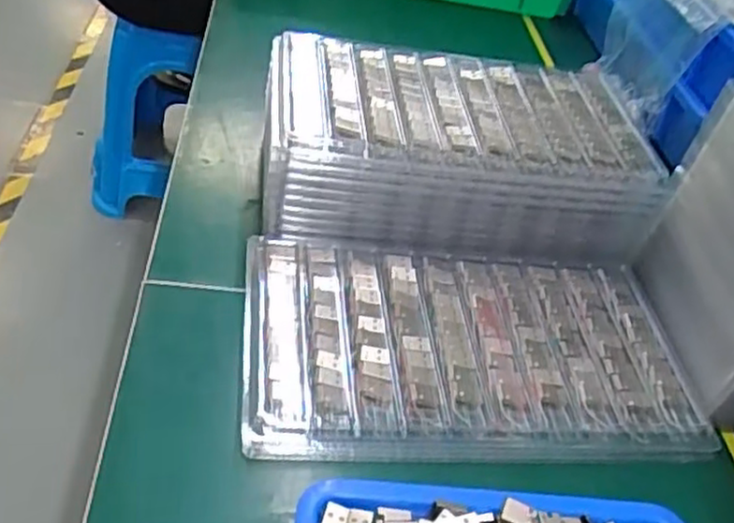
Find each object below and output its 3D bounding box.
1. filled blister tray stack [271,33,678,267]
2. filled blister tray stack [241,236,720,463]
[{"bbox_3d":[0.069,-0.091,0.566,0.297,0.087,0.169,5,45,-11],"label":"filled blister tray stack"},{"bbox_3d":[0.067,0.049,0.468,0.287,0.021,0.162,1,43,-8],"label":"filled blister tray stack"}]

